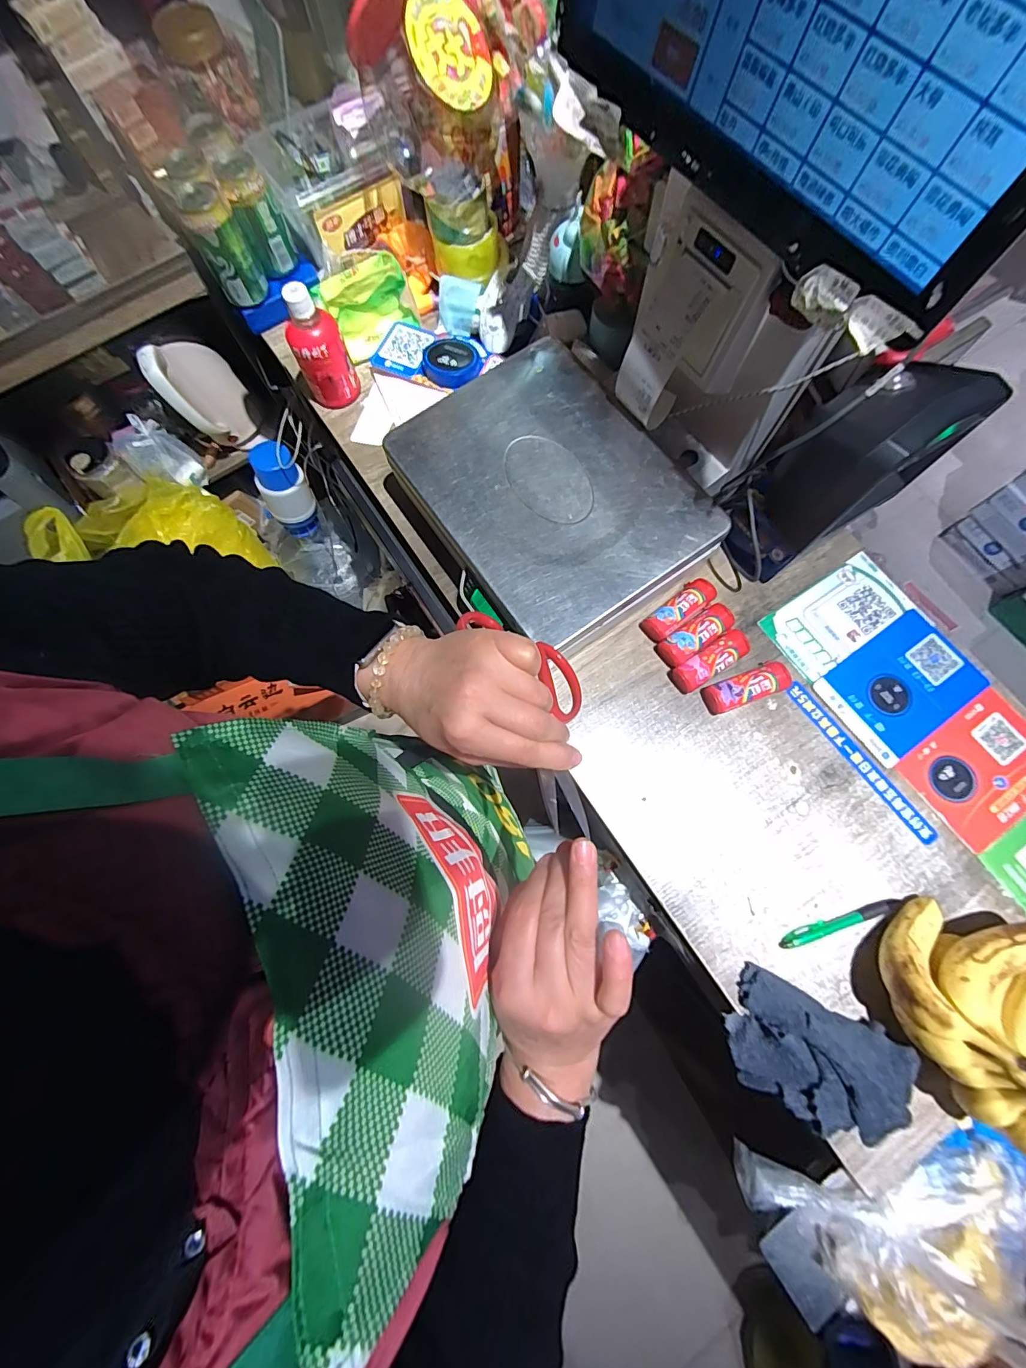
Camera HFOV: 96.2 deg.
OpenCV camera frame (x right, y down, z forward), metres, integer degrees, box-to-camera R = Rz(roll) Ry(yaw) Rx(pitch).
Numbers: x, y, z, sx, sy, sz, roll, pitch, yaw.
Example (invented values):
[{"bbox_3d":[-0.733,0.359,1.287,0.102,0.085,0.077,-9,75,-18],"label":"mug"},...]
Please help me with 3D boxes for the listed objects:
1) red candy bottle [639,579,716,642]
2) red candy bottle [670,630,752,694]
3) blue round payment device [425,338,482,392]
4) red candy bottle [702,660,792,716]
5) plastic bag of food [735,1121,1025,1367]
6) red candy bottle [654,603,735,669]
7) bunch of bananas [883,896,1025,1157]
[{"bbox_3d":[0.204,-0.090,0.562,0.099,0.031,0.036,-39,77,-8],"label":"red candy bottle"},{"bbox_3d":[0.238,-0.028,0.547,0.100,0.029,0.033,-32,76,-6],"label":"red candy bottle"},{"bbox_3d":[-0.084,-0.455,0.650,0.075,0.025,0.071,0,75,2],"label":"blue round payment device"},{"bbox_3d":[0.273,0.004,0.536,0.098,0.029,0.035,-20,75,-3],"label":"red candy bottle"},{"bbox_3d":[0.373,0.529,0.430,0.272,0.082,0.157,-8,75,0],"label":"plastic bag of food"},{"bbox_3d":[0.222,-0.058,0.554,0.100,0.030,0.035,-33,77,-7],"label":"red candy bottle"},{"bbox_3d":[0.441,0.281,0.418,0.182,0.114,0.147,-35,77,-7],"label":"bunch of bananas"}]

